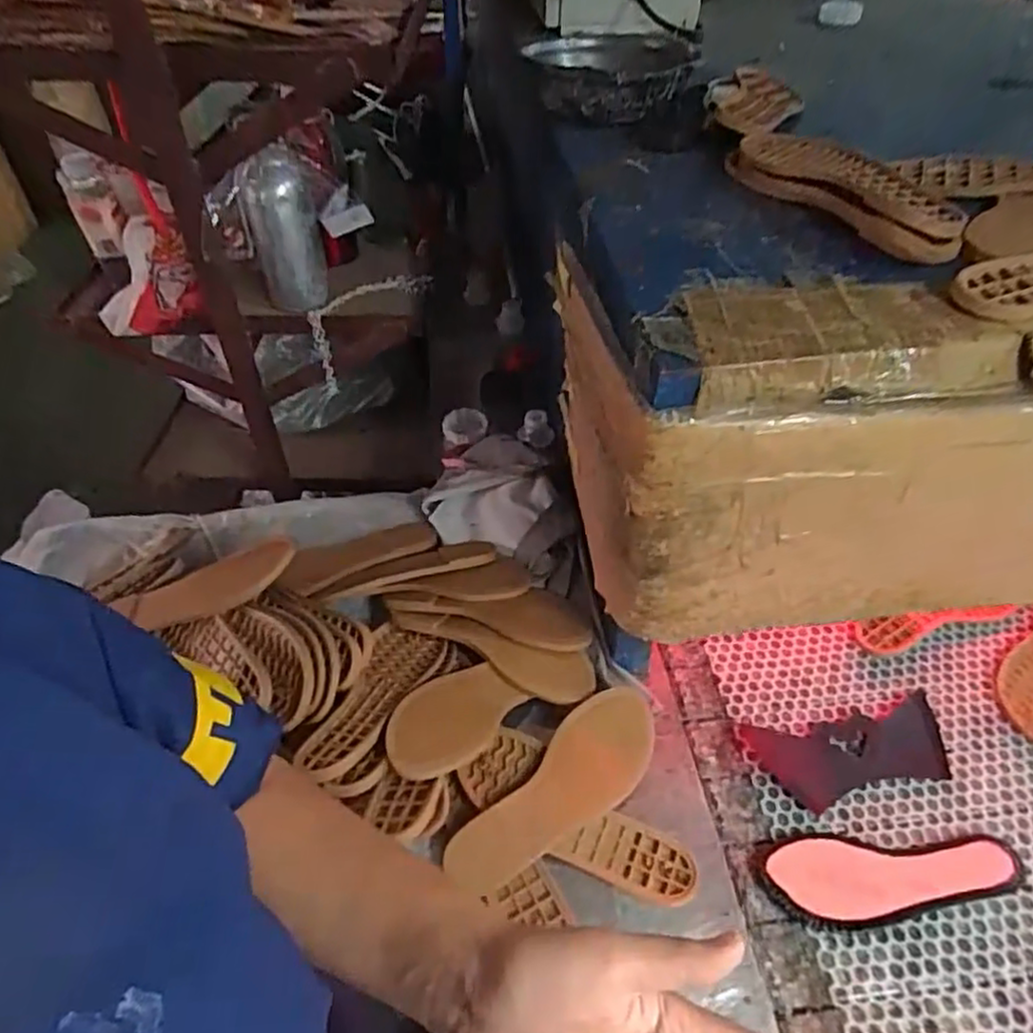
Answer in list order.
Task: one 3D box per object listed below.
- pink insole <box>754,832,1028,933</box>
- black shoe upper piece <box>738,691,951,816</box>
[{"bbox_3d":[0.346,0.329,0.631,0.235,0.010,0.077,-2,47,-1],"label":"pink insole"},{"bbox_3d":[0.352,0.245,0.717,0.201,0.007,0.089,-7,47,-6],"label":"black shoe upper piece"}]

